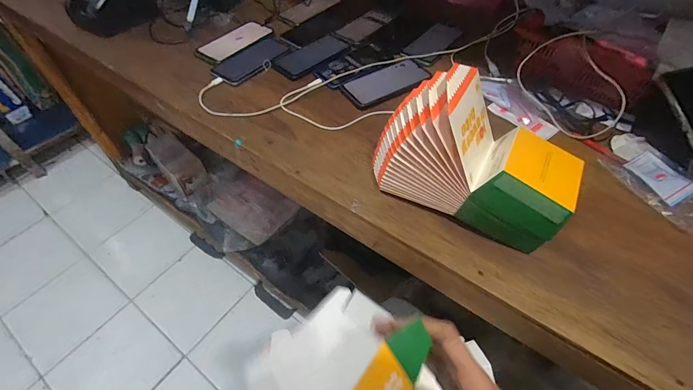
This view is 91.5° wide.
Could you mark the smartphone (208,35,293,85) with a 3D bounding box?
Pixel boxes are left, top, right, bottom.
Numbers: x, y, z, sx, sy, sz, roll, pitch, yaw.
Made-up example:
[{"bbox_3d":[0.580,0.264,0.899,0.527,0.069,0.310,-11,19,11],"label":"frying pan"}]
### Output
[{"bbox_3d":[-0.188,-0.279,0.692,0.087,0.008,0.172,33,60,23],"label":"smartphone"}]

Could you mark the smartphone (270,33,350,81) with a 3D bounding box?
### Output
[{"bbox_3d":[-0.068,-0.289,0.698,0.163,0.008,0.082,-35,60,-24],"label":"smartphone"}]

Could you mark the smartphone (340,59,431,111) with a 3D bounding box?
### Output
[{"bbox_3d":[0.078,-0.217,0.636,0.170,0.014,0.090,-31,58,-21],"label":"smartphone"}]

